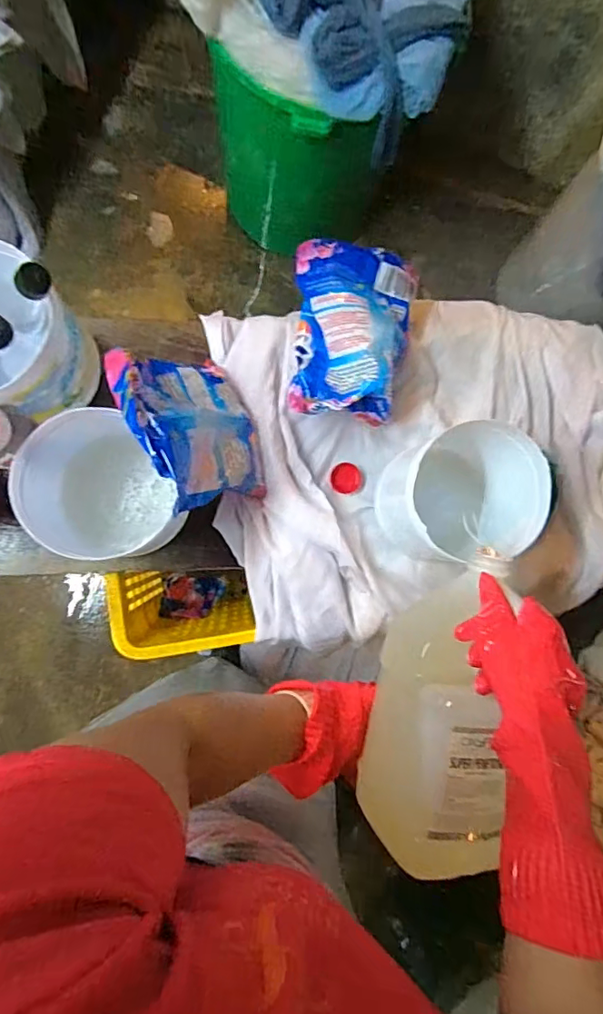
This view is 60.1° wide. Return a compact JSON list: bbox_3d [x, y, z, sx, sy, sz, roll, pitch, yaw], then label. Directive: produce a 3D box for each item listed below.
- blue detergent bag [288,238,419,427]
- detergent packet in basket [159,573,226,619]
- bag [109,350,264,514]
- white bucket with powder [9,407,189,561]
[{"bbox_3d":[0.070,-0.217,0.640,0.159,0.078,0.220,4,86,-7],"label":"blue detergent bag"},{"bbox_3d":[-0.186,0.153,0.889,0.105,0.040,0.073,6,86,-6],"label":"detergent packet in basket"},{"bbox_3d":[-0.120,-0.082,0.573,0.050,0.203,0.170,-23,91,25],"label":"bag"},{"bbox_3d":[-0.226,-0.010,0.588,0.142,0.152,0.150,0,87,-7],"label":"white bucket with powder"}]

